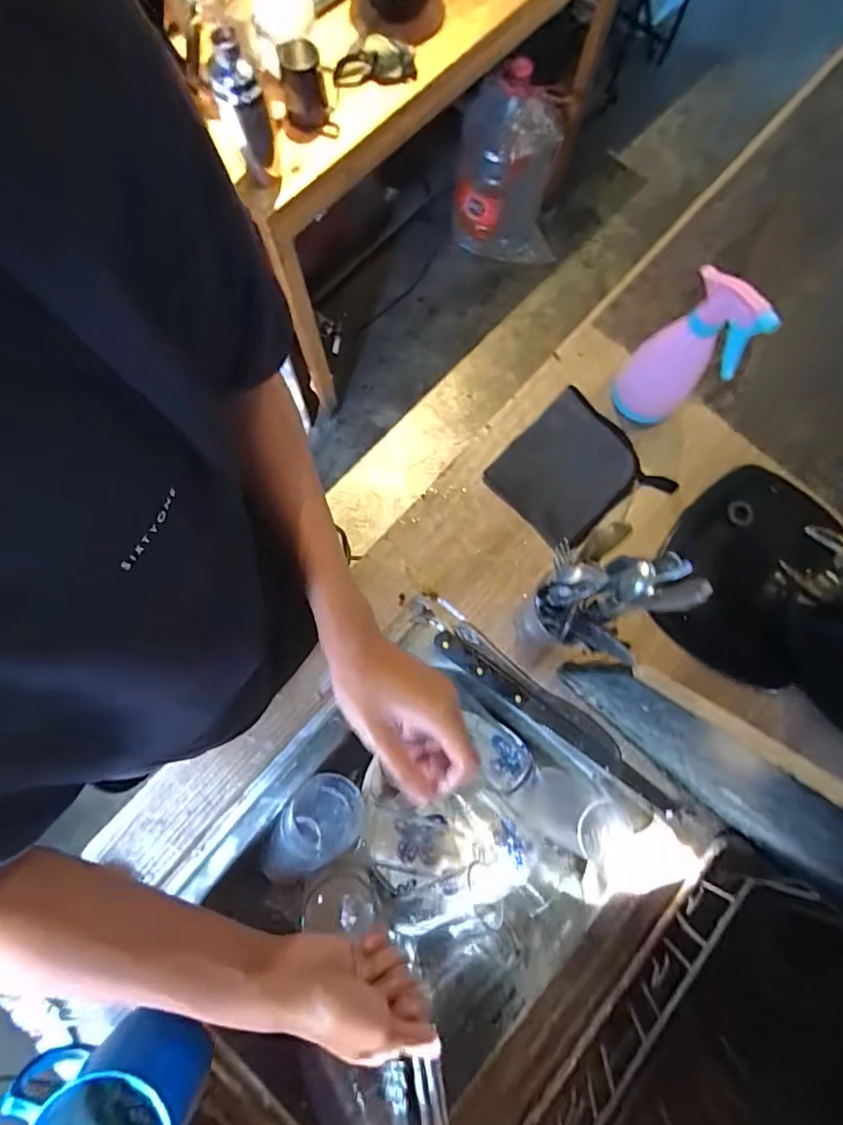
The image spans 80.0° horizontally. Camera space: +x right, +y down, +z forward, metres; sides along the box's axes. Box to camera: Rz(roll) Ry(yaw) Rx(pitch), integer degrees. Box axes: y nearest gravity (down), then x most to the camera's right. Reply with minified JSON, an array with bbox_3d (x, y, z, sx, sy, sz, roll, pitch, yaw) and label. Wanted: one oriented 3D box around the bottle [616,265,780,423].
[{"bbox_3d":[0.283,-0.221,0.537,0.067,0.198,0.086,-44,82,-9],"label":"bottle"}]

